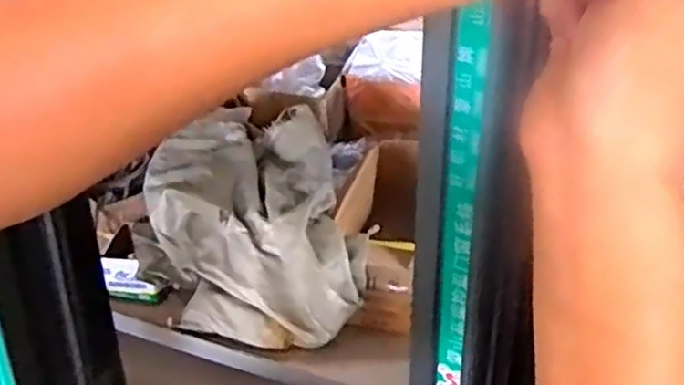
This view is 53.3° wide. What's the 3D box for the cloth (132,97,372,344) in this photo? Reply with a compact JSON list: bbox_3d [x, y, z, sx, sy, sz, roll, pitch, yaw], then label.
[{"bbox_3d":[-0.165,0.064,1.177,0.331,0.177,0.440,-11,34,-10],"label":"cloth"}]

